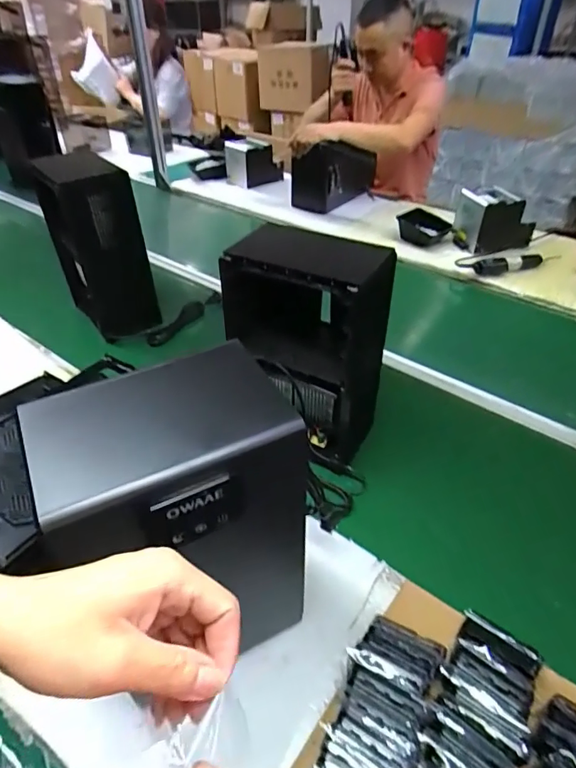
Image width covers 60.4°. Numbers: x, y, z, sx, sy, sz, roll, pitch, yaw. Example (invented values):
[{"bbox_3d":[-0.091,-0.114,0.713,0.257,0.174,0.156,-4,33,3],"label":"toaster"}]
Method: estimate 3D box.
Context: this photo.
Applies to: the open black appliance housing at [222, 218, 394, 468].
[{"bbox_3d":[0.025,-0.059,0.769,0.225,0.334,0.152,17,43,21],"label":"open black appliance housing"}]

